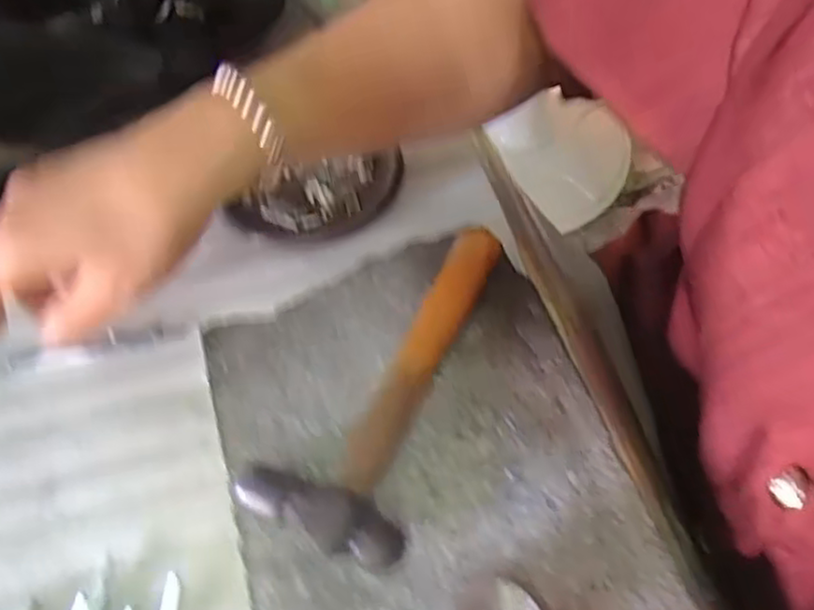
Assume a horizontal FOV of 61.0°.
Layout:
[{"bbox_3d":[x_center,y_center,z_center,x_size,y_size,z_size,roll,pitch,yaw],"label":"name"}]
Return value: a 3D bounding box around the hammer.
[{"bbox_3d":[-0.003,0.025,0.283,0.060,0.023,0.151,20,62,16],"label":"hammer"}]

